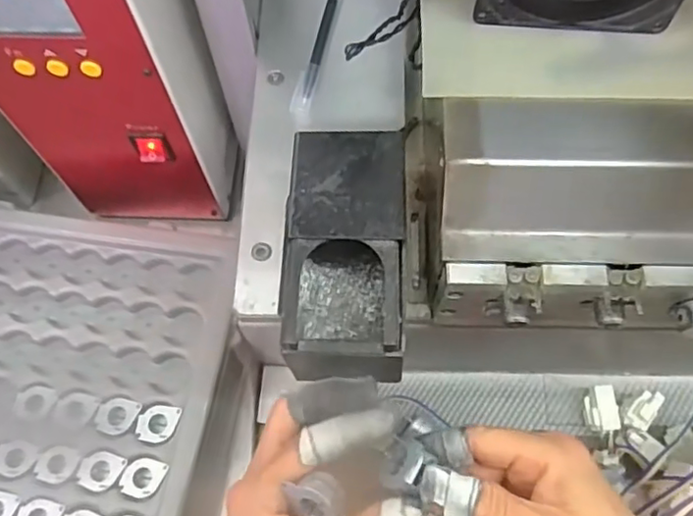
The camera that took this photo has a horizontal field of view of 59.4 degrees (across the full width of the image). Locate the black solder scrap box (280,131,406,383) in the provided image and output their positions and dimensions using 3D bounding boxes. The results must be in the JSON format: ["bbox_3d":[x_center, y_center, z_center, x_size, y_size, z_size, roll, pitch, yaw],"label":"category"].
[{"bbox_3d":[-0.001,0.003,0.303,0.059,0.066,0.113,1,66,2],"label":"black solder scrap box"}]

